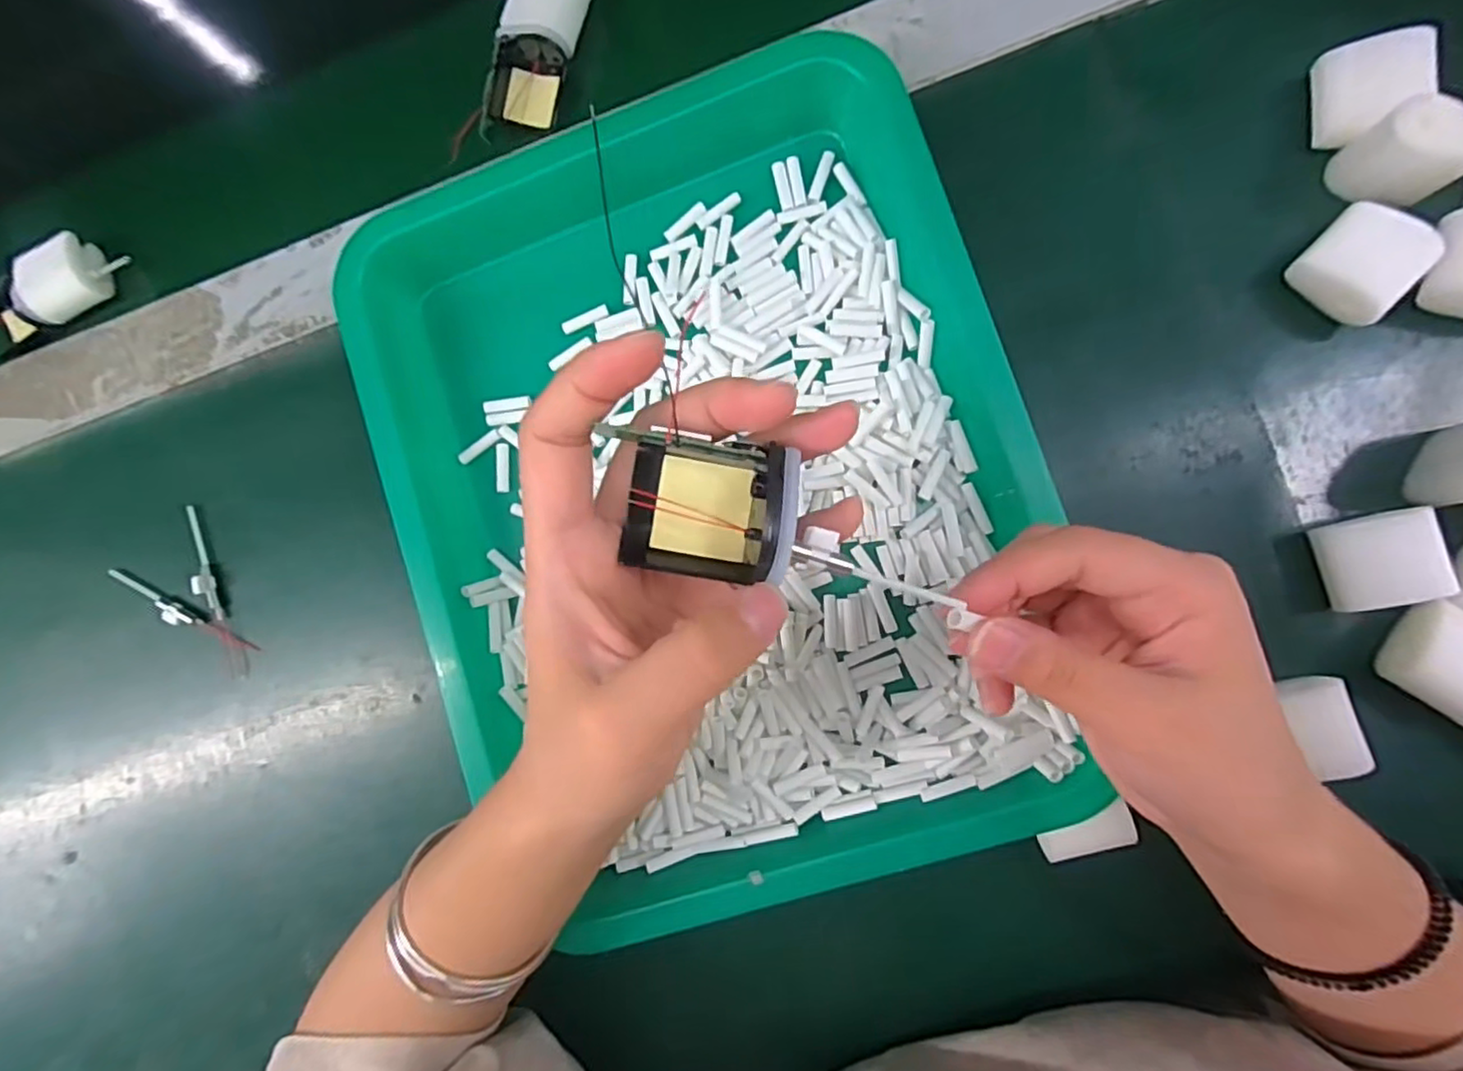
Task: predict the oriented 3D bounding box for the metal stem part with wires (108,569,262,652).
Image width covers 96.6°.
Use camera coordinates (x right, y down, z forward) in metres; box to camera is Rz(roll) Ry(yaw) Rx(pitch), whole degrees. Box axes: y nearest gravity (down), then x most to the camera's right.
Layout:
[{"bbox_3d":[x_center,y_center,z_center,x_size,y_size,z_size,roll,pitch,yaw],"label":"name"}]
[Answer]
[{"bbox_3d":[-0.278,0.041,0.329,0.087,0.006,0.009,27,91,8],"label":"metal stem part with wires"}]

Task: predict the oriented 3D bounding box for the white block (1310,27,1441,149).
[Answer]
[{"bbox_3d":[0.255,-0.176,0.259,0.034,0.023,0.035,-6,87,7],"label":"white block"}]

